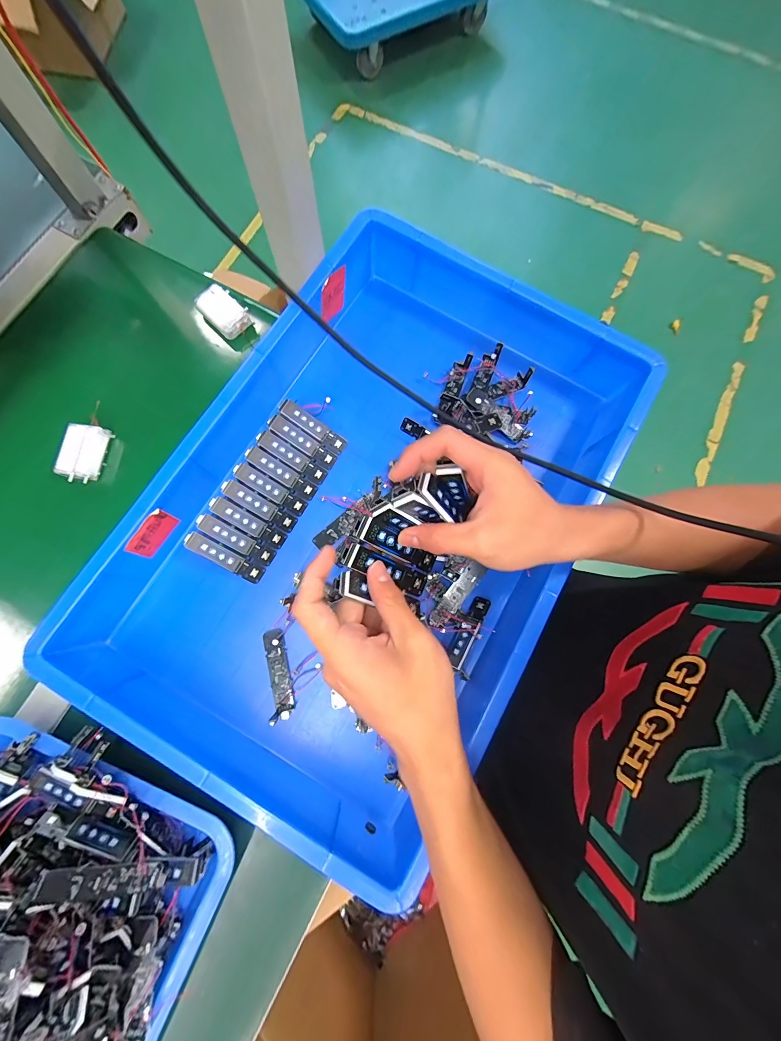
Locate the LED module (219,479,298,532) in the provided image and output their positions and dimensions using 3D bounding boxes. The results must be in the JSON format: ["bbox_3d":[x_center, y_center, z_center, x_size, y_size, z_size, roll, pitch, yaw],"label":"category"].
[{"bbox_3d":[-0.135,-0.015,0.373,0.079,0.005,0.018,34,79,-19],"label":"LED module"}]

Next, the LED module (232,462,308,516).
[{"bbox_3d":[-0.125,-0.032,0.377,0.079,0.005,0.018,35,79,-18],"label":"LED module"}]

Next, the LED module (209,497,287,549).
[{"bbox_3d":[-0.145,0.003,0.369,0.078,0.004,0.018,33,79,-18],"label":"LED module"}]

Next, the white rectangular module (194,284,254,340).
[{"bbox_3d":[-0.199,-0.249,0.432,0.061,0.019,0.039,43,81,7],"label":"white rectangular module"}]

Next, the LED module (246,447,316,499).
[{"bbox_3d":[-0.114,-0.050,0.380,0.078,0.007,0.019,34,79,-19],"label":"LED module"}]

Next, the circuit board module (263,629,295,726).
[{"bbox_3d":[-0.110,0.149,0.353,0.021,0.014,0.082,-12,79,-3],"label":"circuit board module"}]

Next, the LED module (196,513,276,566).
[{"bbox_3d":[-0.155,0.019,0.365,0.079,0.004,0.019,34,79,-18],"label":"LED module"}]

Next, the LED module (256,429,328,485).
[{"bbox_3d":[-0.105,-0.066,0.385,0.079,0.008,0.020,34,79,-20],"label":"LED module"}]

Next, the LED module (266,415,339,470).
[{"bbox_3d":[-0.093,-0.084,0.388,0.078,0.008,0.018,34,78,-22],"label":"LED module"}]

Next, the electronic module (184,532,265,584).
[{"bbox_3d":[-0.165,0.038,0.361,0.078,0.006,0.017,33,79,-19],"label":"electronic module"}]

